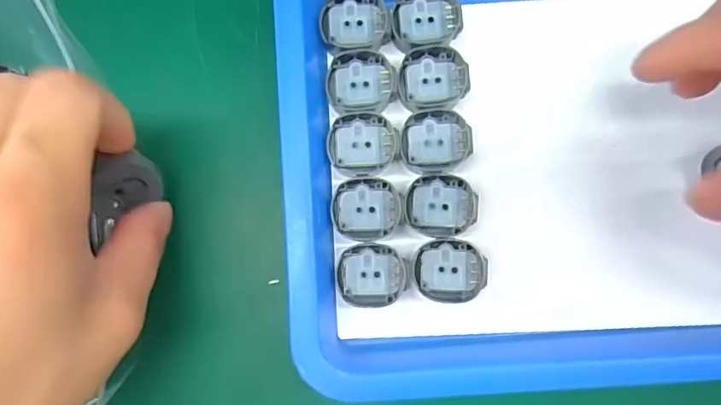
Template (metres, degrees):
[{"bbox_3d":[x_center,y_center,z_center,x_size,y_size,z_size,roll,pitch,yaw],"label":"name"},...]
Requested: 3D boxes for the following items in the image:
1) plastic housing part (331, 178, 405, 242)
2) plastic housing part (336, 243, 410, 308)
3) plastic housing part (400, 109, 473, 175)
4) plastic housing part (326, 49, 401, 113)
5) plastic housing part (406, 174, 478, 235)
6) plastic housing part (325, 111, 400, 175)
[{"bbox_3d":[0.003,0.003,0.209,0.028,0.004,0.024,-4,84,1],"label":"plastic housing part"},{"bbox_3d":[0.005,0.029,0.207,0.028,0.006,0.024,-5,84,0],"label":"plastic housing part"},{"bbox_3d":[0.030,-0.025,0.210,0.028,0.004,0.025,-7,84,0],"label":"plastic housing part"},{"bbox_3d":[0.001,-0.050,0.214,0.028,0.004,0.026,-4,84,0],"label":"plastic housing part"},{"bbox_3d":[0.032,0.001,0.208,0.028,0.004,0.024,6,84,2],"label":"plastic housing part"},{"bbox_3d":[0.001,-0.024,0.211,0.028,0.006,0.025,-3,84,1],"label":"plastic housing part"}]

